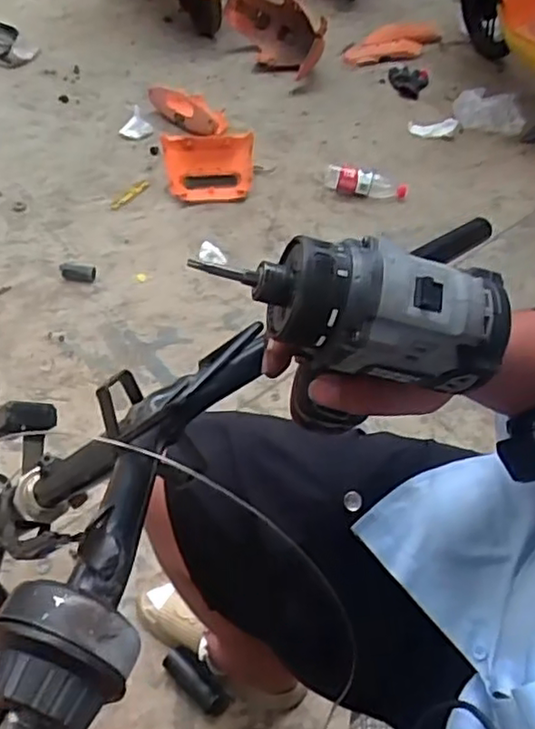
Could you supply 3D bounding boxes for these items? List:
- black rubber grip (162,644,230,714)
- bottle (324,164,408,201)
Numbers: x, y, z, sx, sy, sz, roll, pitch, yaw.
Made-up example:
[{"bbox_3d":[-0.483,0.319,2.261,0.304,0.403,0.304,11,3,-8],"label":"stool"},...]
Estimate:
[{"bbox_3d":[-0.101,0.450,0.930,0.110,0.040,0.044,41,57,13],"label":"black rubber grip"},{"bbox_3d":[0.268,-0.491,1.771,0.224,0.069,0.079,10,49,5],"label":"bottle"}]

